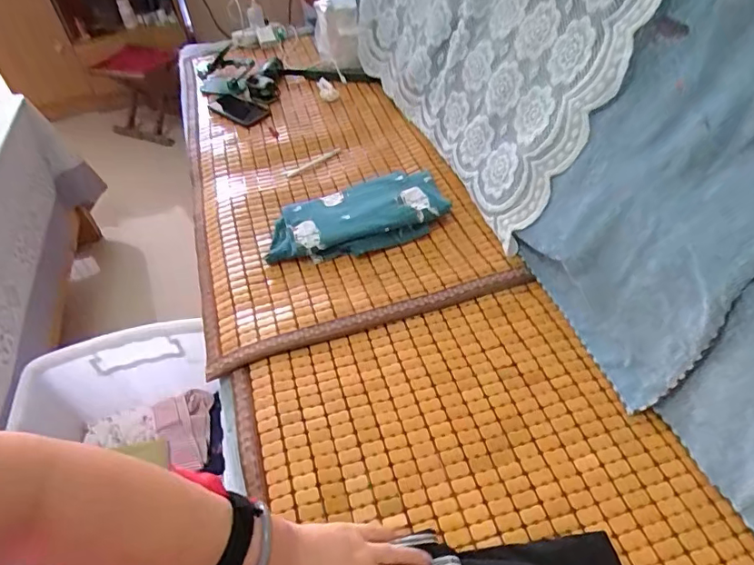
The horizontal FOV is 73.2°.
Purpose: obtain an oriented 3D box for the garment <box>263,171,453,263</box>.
[{"bbox_3d":[-0.038,-0.118,0.886,0.307,0.033,0.158,-14,48,-9],"label":"garment"}]

